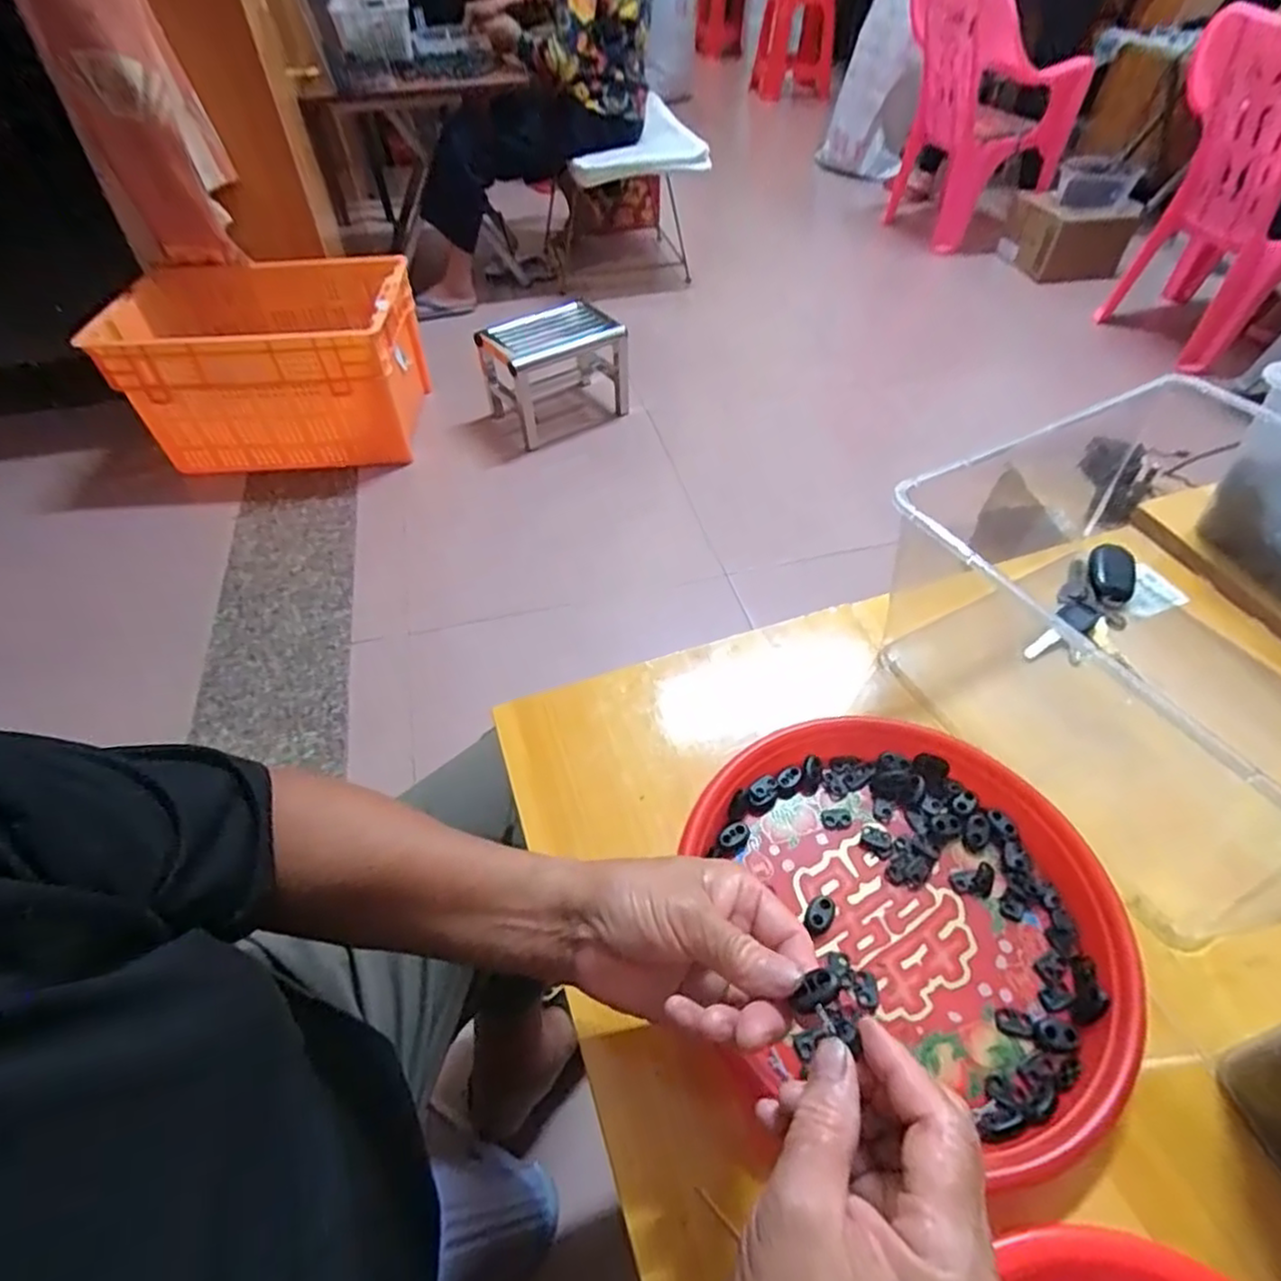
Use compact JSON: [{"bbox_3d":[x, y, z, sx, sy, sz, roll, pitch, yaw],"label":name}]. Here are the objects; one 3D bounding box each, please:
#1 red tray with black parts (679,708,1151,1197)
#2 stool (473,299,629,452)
[{"bbox_3d":[0.138,0.152,0.364,0.229,0.033,0.228,-32,57,-24],"label":"red tray with black parts"},{"bbox_3d":[-0.192,-0.630,1.581,0.304,0.230,0.216,-28,55,-21],"label":"stool"}]

